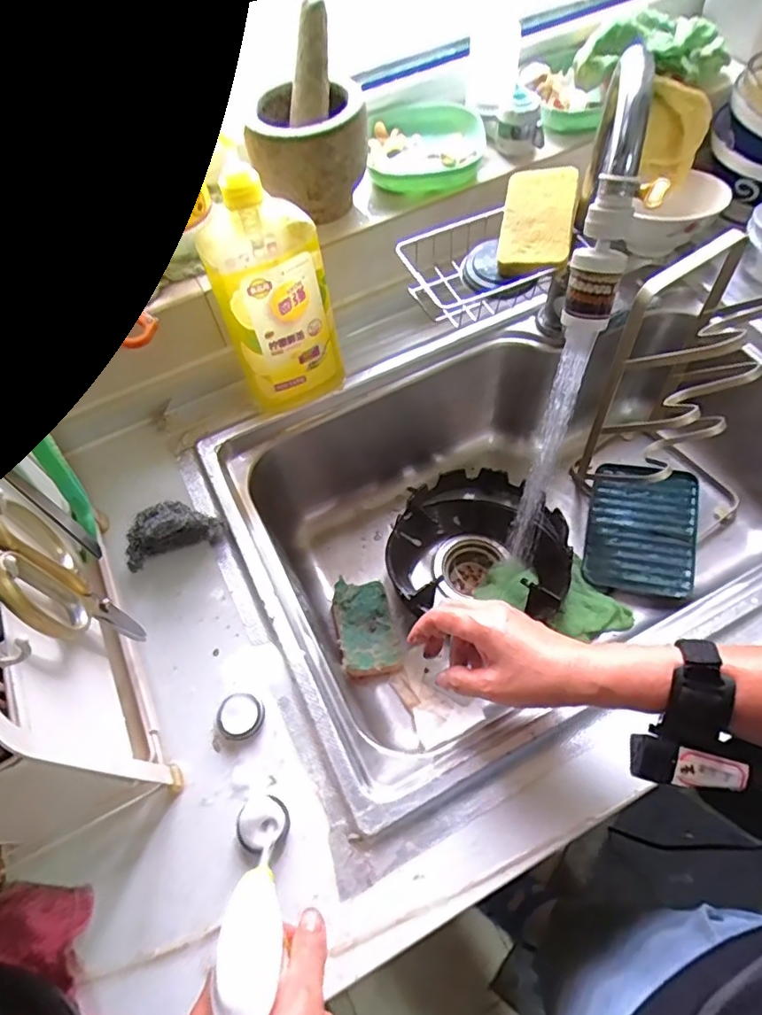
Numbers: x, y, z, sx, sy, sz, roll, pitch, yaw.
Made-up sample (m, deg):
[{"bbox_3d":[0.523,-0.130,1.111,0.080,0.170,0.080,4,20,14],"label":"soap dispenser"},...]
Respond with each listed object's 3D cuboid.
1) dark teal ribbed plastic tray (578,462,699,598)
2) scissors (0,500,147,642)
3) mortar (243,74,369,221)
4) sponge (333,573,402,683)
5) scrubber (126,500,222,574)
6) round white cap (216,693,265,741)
[{"bbox_3d":[0.344,0.027,0.742,0.129,0.019,0.173,9,72,18],"label":"dark teal ribbed plastic tray"},{"bbox_3d":[-0.223,0.062,0.407,0.022,0.188,0.094,-33,64,-14],"label":"scissors"},{"bbox_3d":[-0.067,-0.371,0.599,0.106,0.104,0.100,1,59,5],"label":"mortar"},{"bbox_3d":[-0.021,0.148,0.705,0.073,0.032,0.124,-14,61,-4],"label":"sponge"},{"bbox_3d":[-0.214,0.021,0.566,0.097,0.054,0.047,-20,60,-7],"label":"scrubber"},{"bbox_3d":[-0.124,0.184,0.495,0.038,0.014,0.038,-2,59,3],"label":"round white cap"}]

